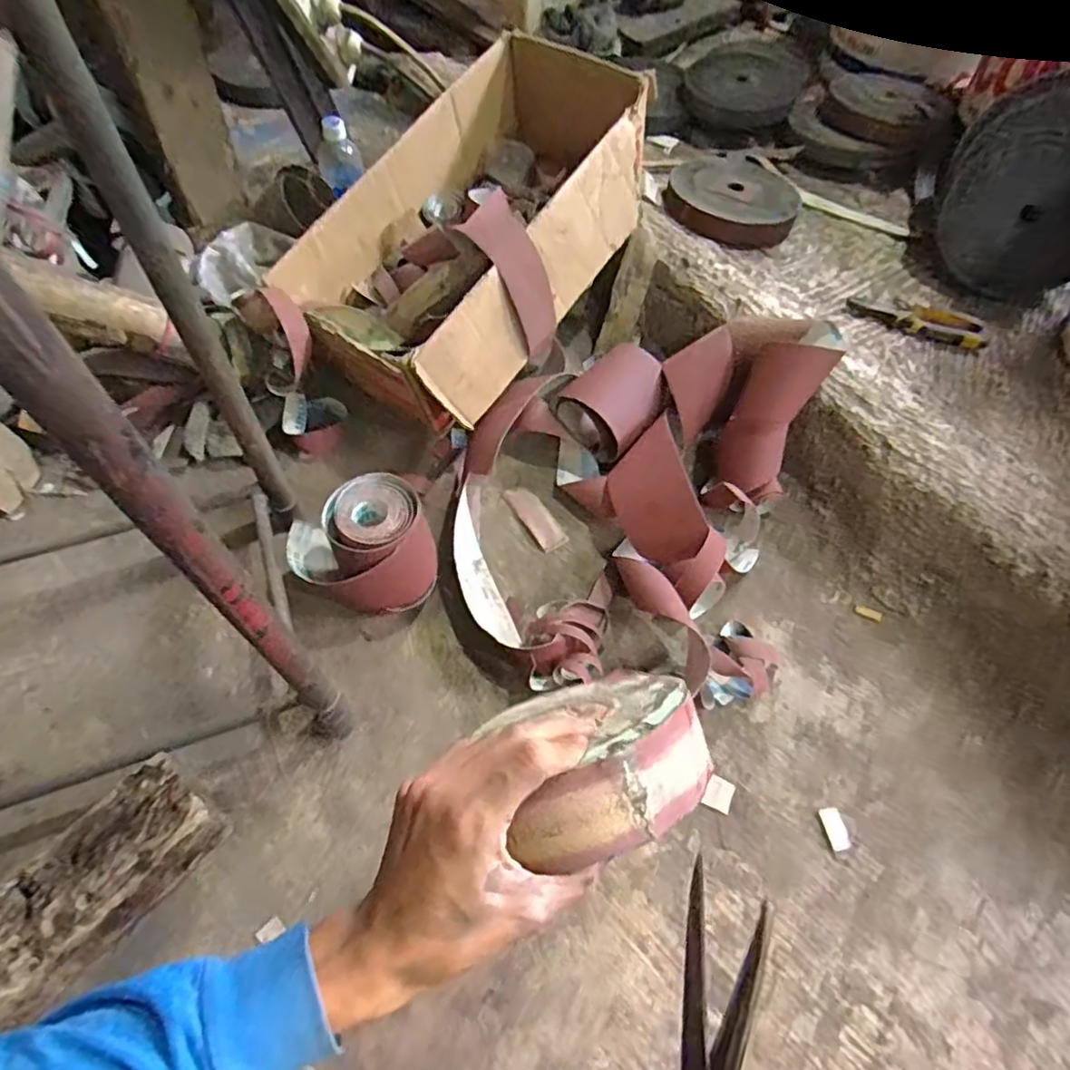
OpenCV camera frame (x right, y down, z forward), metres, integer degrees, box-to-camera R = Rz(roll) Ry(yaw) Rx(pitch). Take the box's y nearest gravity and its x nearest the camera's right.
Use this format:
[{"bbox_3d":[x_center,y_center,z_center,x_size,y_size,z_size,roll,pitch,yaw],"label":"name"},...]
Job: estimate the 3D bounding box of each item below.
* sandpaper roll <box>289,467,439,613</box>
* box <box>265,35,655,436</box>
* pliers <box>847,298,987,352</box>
[{"bbox_3d":[-0.171,0.017,0.643,0.134,0.114,0.106,-26,64,-17],"label":"sandpaper roll"},{"bbox_3d":[-0.068,-0.372,0.793,0.288,0.167,0.480,31,62,15],"label":"box"},{"bbox_3d":[0.508,-0.287,0.845,0.170,0.017,0.058,15,59,6],"label":"pliers"}]

